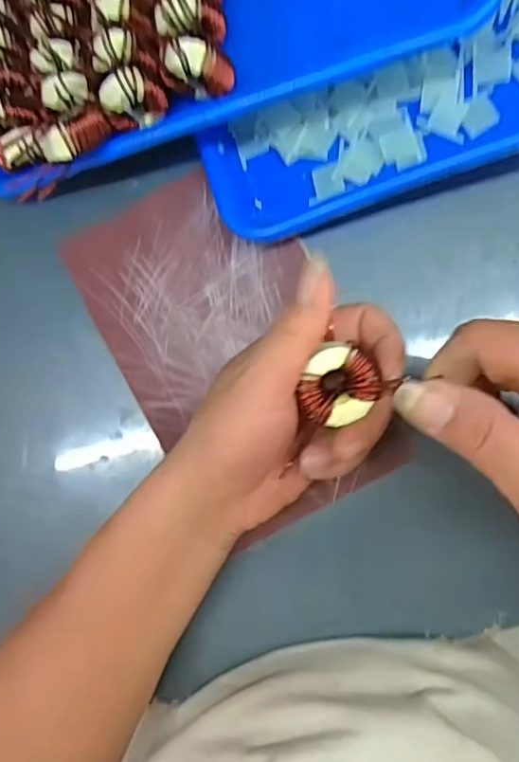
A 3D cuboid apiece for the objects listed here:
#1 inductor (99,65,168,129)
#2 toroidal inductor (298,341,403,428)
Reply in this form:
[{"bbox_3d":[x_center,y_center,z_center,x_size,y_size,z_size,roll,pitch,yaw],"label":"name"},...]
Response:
[{"bbox_3d":[-0.075,-0.167,0.335,0.033,0.033,0.020,-38,85,3],"label":"inductor"},{"bbox_3d":[0.037,0.004,0.263,0.034,0.011,0.036,40,91,6],"label":"toroidal inductor"}]

